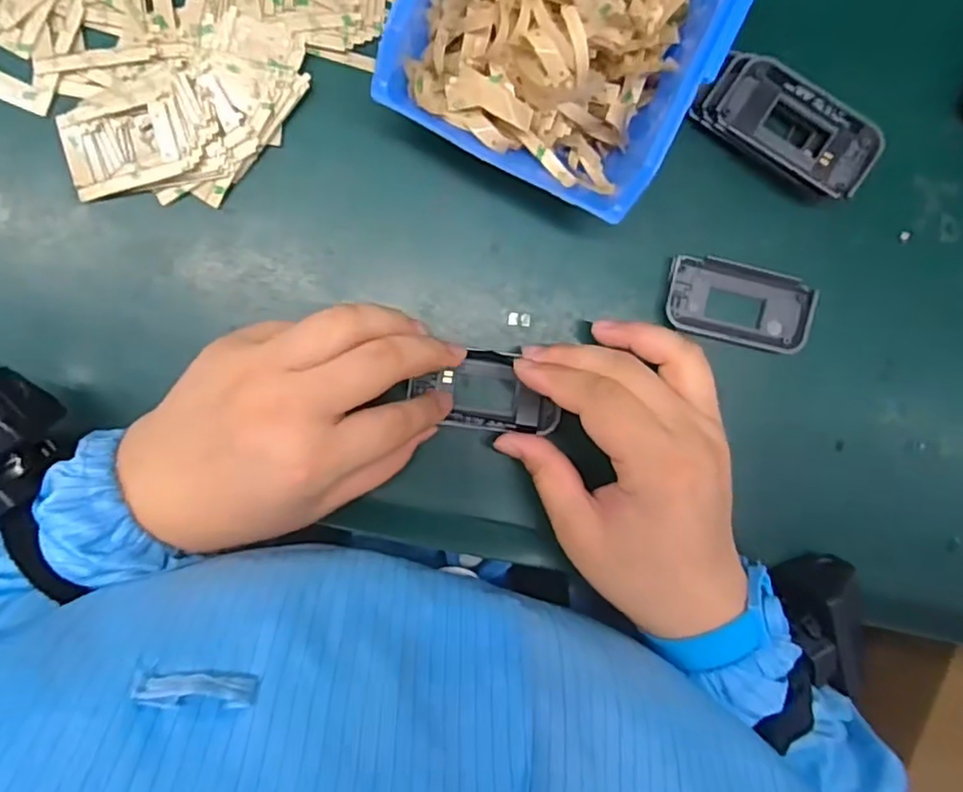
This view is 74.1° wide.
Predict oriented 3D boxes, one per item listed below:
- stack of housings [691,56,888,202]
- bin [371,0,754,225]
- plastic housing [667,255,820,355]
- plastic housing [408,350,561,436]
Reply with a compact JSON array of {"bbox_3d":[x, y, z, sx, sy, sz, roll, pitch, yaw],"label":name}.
[{"bbox_3d":[0.150,-0.133,0.316,0.086,0.021,0.039,30,99,2],"label":"stack of housings"},{"bbox_3d":[0.035,-0.162,0.279,0.122,0.068,0.133,26,89,-6],"label":"bin"},{"bbox_3d":[0.132,-0.047,0.326,0.077,0.010,0.040,12,91,-6],"label":"plastic housing"},{"bbox_3d":[0.002,-0.002,0.316,0.073,0.016,0.038,8,93,-7],"label":"plastic housing"}]

